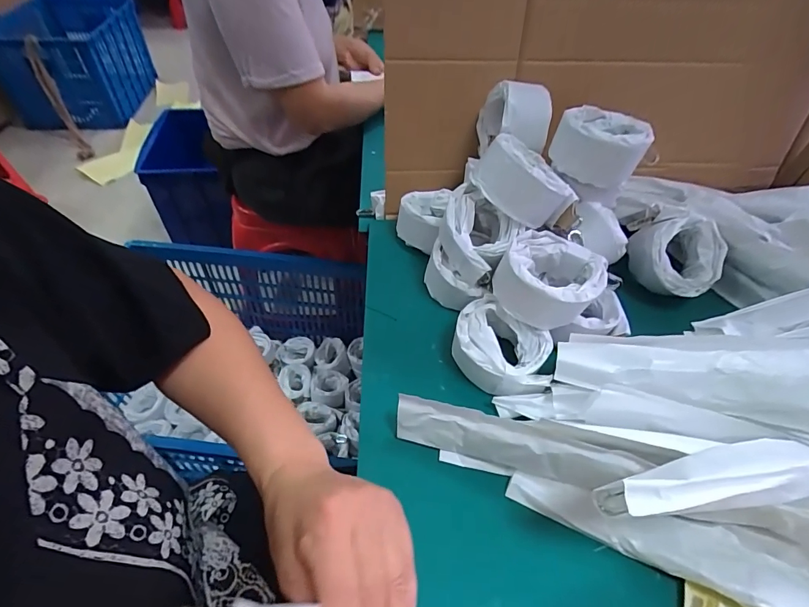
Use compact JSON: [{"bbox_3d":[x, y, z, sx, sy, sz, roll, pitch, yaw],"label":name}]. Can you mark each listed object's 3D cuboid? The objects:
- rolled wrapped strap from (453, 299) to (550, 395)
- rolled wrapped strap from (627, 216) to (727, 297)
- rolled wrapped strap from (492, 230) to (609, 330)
[{"bbox_3d":[0.098,0.052,0.434,0.106,0.054,0.076,30,53,22],"label":"rolled wrapped strap"},{"bbox_3d":[0.328,-0.057,0.520,0.095,0.063,0.095,8,88,-2],"label":"rolled wrapped strap"},{"bbox_3d":[0.146,-0.030,0.426,0.096,0.042,0.109,32,54,23],"label":"rolled wrapped strap"}]

